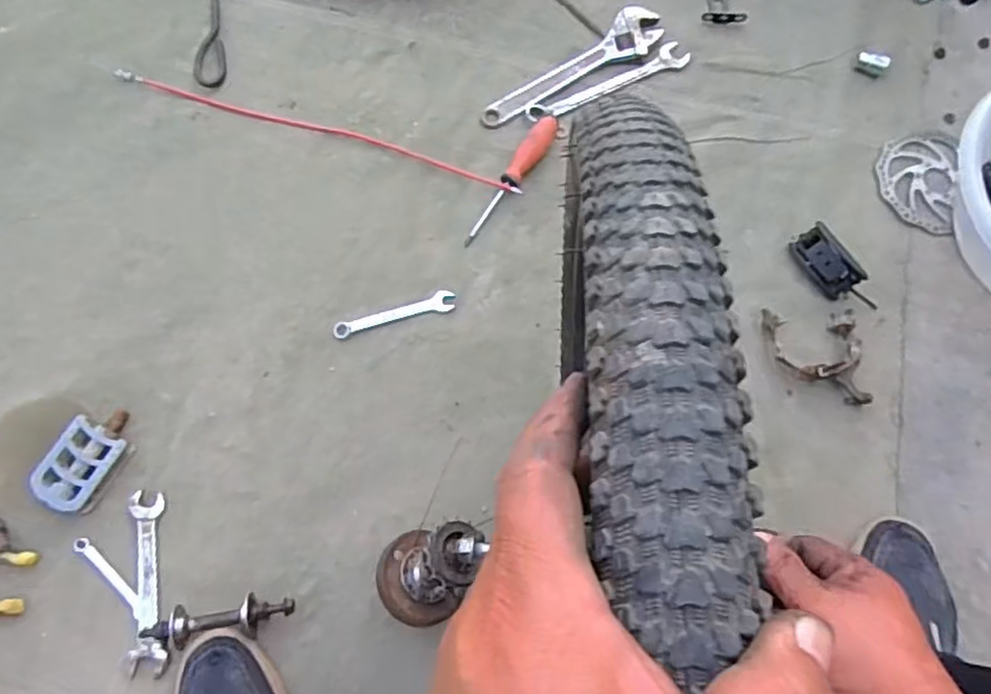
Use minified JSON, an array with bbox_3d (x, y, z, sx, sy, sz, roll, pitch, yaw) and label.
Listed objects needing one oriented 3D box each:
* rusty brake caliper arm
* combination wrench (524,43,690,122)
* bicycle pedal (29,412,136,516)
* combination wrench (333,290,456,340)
[{"bbox_3d":[0.358,0.008,0.739,0.103,0.032,0.111,-3,70,-1],"label":"rusty brake caliper arm"},{"bbox_3d":[0.151,-0.351,0.883,0.244,0.012,0.033,-26,72,-9],"label":"combination wrench"},{"bbox_3d":[-0.421,0.115,0.691,0.071,0.021,0.106,24,71,9],"label":"bicycle pedal"},{"bbox_3d":[-0.116,-0.038,0.770,0.140,0.009,0.024,-15,70,-5],"label":"combination wrench"}]

